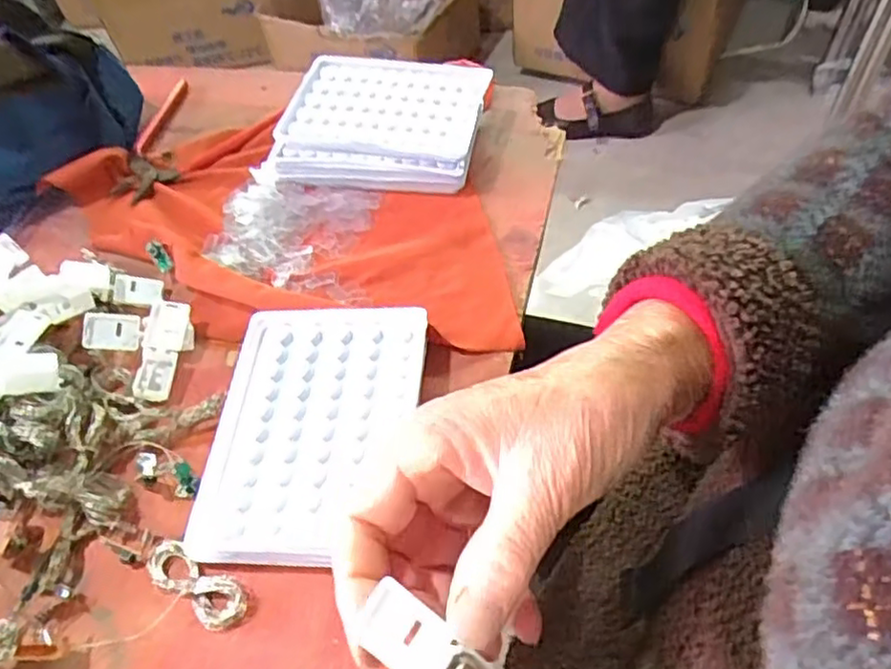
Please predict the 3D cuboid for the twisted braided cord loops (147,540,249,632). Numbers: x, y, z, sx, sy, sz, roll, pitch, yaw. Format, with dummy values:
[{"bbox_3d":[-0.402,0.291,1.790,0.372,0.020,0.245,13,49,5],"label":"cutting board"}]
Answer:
[{"bbox_3d":[-0.109,0.107,0.296,0.054,0.011,0.020,24,58,22],"label":"twisted braided cord loops"}]

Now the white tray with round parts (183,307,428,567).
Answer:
[{"bbox_3d":[-0.062,0.046,0.333,0.093,0.023,0.133,2,53,7],"label":"white tray with round parts"}]

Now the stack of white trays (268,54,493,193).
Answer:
[{"bbox_3d":[-0.044,-0.145,0.470,0.133,0.038,0.100,4,53,9],"label":"stack of white trays"}]

